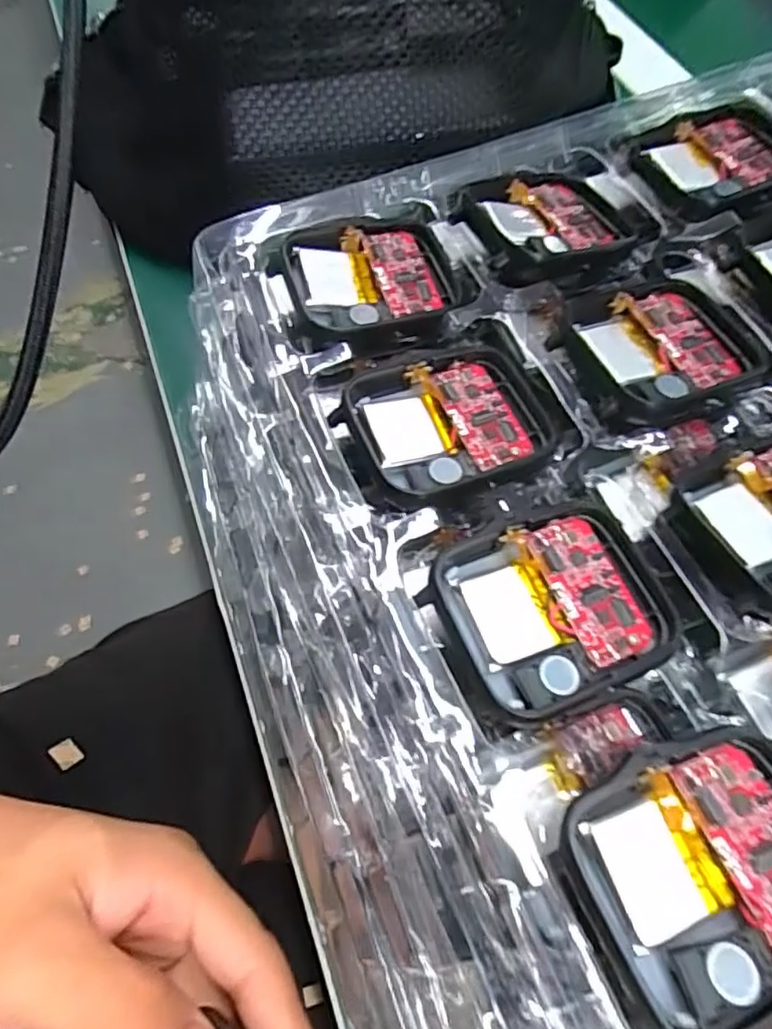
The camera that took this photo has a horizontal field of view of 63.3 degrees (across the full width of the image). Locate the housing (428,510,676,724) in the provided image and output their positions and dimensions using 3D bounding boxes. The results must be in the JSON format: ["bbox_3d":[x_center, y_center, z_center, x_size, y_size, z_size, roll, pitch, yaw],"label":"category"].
[{"bbox_3d":[0.034,0.018,0.124,0.042,0.007,0.036,-22,64,-10],"label":"housing"}]

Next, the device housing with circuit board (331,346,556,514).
[{"bbox_3d":[0.013,-0.021,0.145,0.045,0.006,0.039,-23,65,-11],"label":"device housing with circuit board"}]

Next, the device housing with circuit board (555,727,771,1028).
[{"bbox_3d":[0.055,0.057,0.100,0.049,0.007,0.038,-20,64,-9],"label":"device housing with circuit board"}]

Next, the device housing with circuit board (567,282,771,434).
[{"bbox_3d":[0.067,-0.040,0.151,0.047,0.007,0.039,-19,64,-9],"label":"device housing with circuit board"}]

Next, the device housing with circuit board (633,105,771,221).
[{"bbox_3d":[0.098,-0.103,0.181,0.047,0.006,0.039,-18,64,-9],"label":"device housing with circuit board"}]

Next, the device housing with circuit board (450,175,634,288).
[{"bbox_3d":[0.043,-0.081,0.173,0.043,0.008,0.038,-19,64,-9],"label":"device housing with circuit board"}]

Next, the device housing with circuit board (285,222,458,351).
[{"bbox_3d":[-0.003,-0.060,0.164,0.043,0.009,0.041,-15,63,-7],"label":"device housing with circuit board"}]

